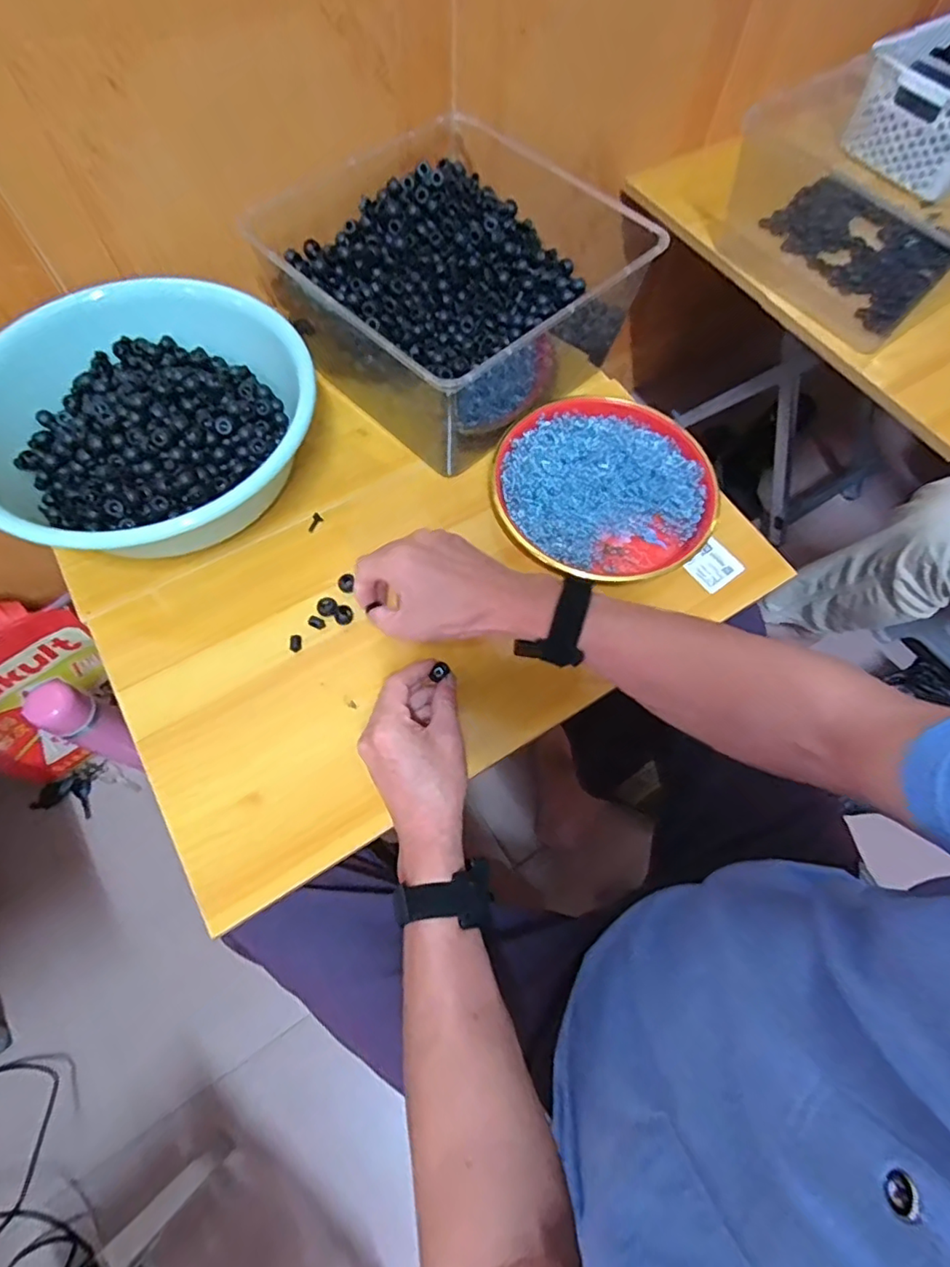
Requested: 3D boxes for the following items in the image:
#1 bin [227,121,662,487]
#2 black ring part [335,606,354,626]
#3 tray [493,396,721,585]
[{"bbox_3d":[-0.030,-0.365,0.614,0.314,0.137,0.312,42,71,15],"label":"bin"},{"bbox_3d":[-0.119,-0.017,0.523,0.016,0.005,0.016,1,66,-2],"label":"black ring part"},{"bbox_3d":[0.127,-0.154,0.582,0.218,0.043,0.204,1,66,-2],"label":"tray"}]

